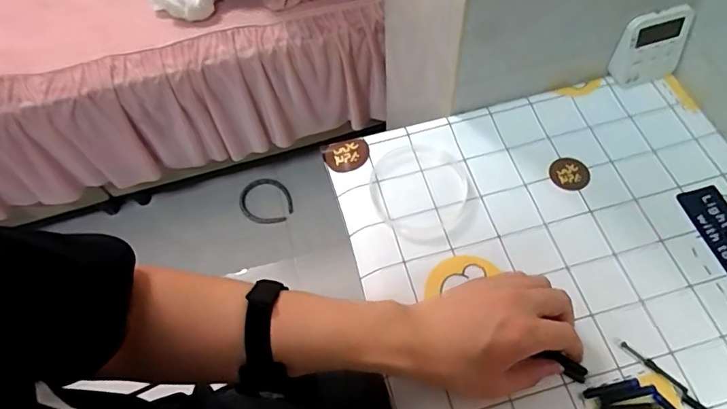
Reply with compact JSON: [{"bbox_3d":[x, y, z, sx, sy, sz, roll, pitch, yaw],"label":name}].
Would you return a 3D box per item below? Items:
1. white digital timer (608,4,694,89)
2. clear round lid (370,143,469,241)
[{"bbox_3d":[0.318,-0.175,0.552,0.081,0.084,0.016,-14,43,-4],"label":"white digital timer"},{"bbox_3d":[0.058,-0.015,0.517,0.096,0.006,0.109,-5,61,1],"label":"clear round lid"}]

